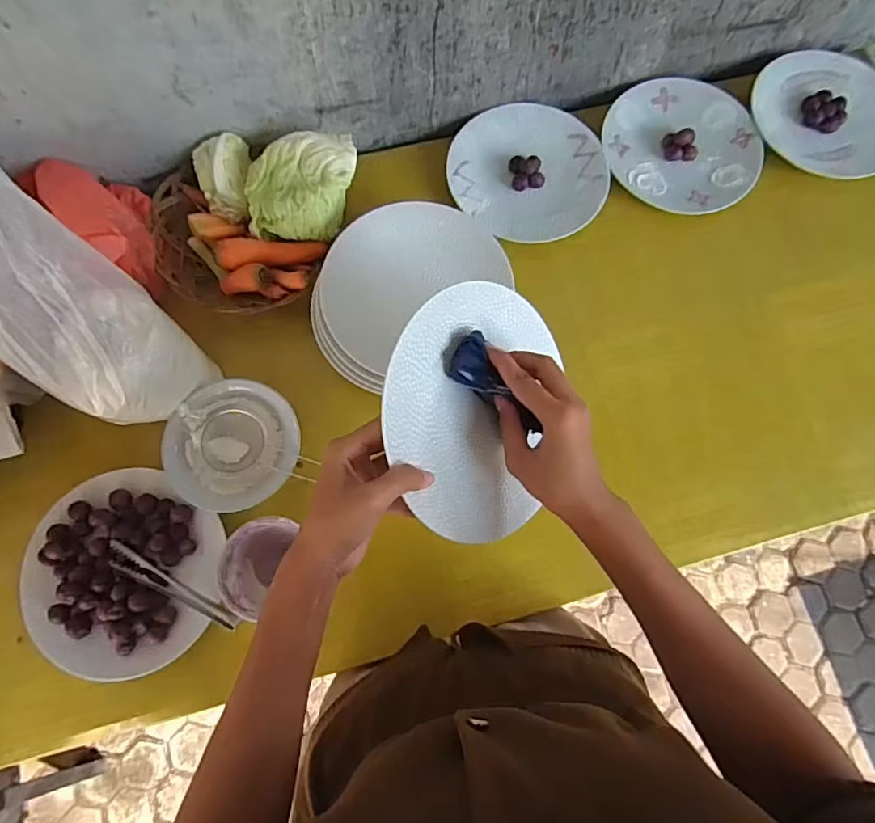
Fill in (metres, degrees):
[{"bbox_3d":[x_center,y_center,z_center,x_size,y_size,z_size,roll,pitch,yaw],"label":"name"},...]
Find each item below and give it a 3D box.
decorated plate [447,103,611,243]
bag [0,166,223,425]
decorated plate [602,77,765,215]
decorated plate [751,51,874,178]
[{"bbox_3d":[0.117,-0.304,0.692,0.197,0.022,0.196,0,77,-1],"label":"decorated plate"},{"bbox_3d":[-0.317,-0.081,0.448,0.111,0.334,0.122,-41,59,-9],"label":"bag"},{"bbox_3d":[0.321,-0.353,0.708,0.198,0.014,0.196,0,77,-1],"label":"decorated plate"},{"bbox_3d":[0.524,-0.402,0.729,0.188,0.022,0.198,0,77,-1],"label":"decorated plate"}]

